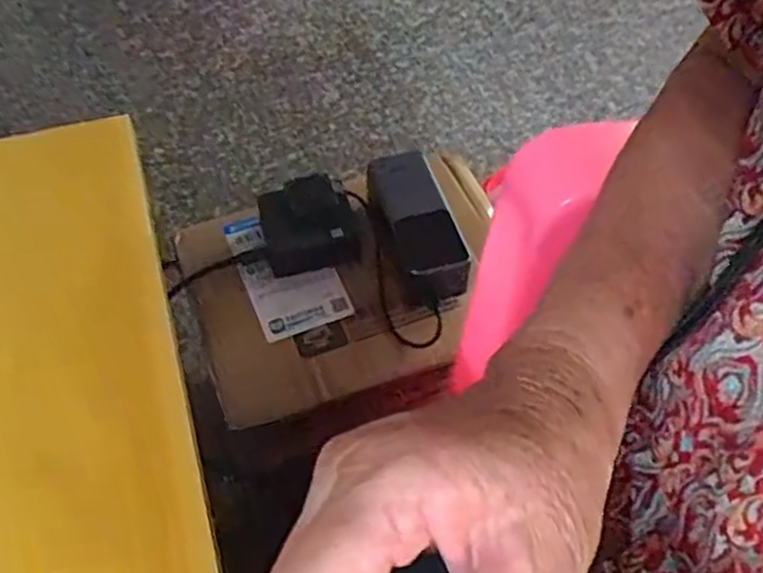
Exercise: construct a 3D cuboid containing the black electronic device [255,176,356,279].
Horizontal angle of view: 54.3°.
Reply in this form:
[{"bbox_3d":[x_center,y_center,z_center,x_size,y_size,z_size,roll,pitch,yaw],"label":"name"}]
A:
[{"bbox_3d":[-0.064,-0.053,0.638,0.077,0.035,0.080,-10,57,-6],"label":"black electronic device"}]

